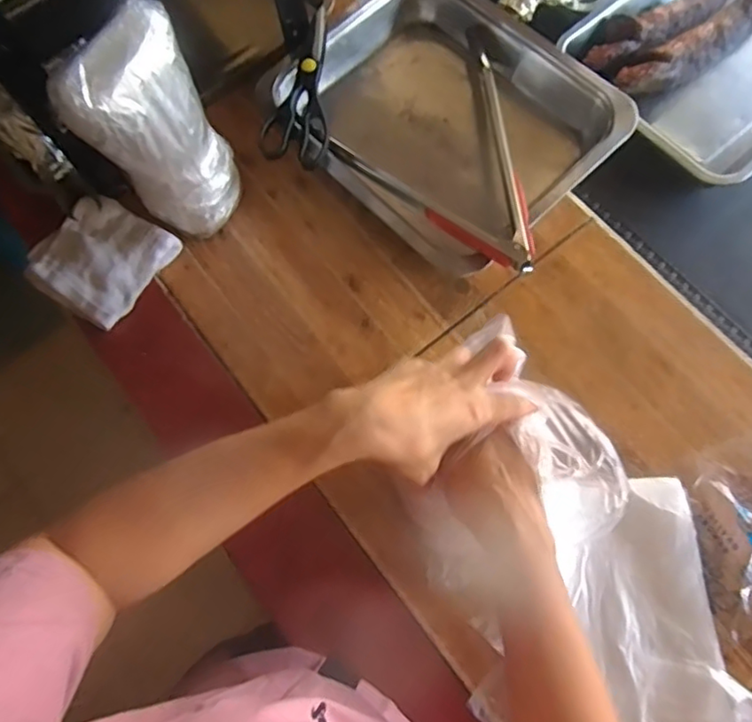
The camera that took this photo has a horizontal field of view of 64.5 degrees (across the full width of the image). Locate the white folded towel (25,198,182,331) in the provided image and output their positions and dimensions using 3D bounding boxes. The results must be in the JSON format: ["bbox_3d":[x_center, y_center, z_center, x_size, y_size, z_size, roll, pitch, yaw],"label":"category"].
[{"bbox_3d":[-0.299,-0.110,0.640,0.131,0.024,0.120,28,76,12],"label":"white folded towel"}]

